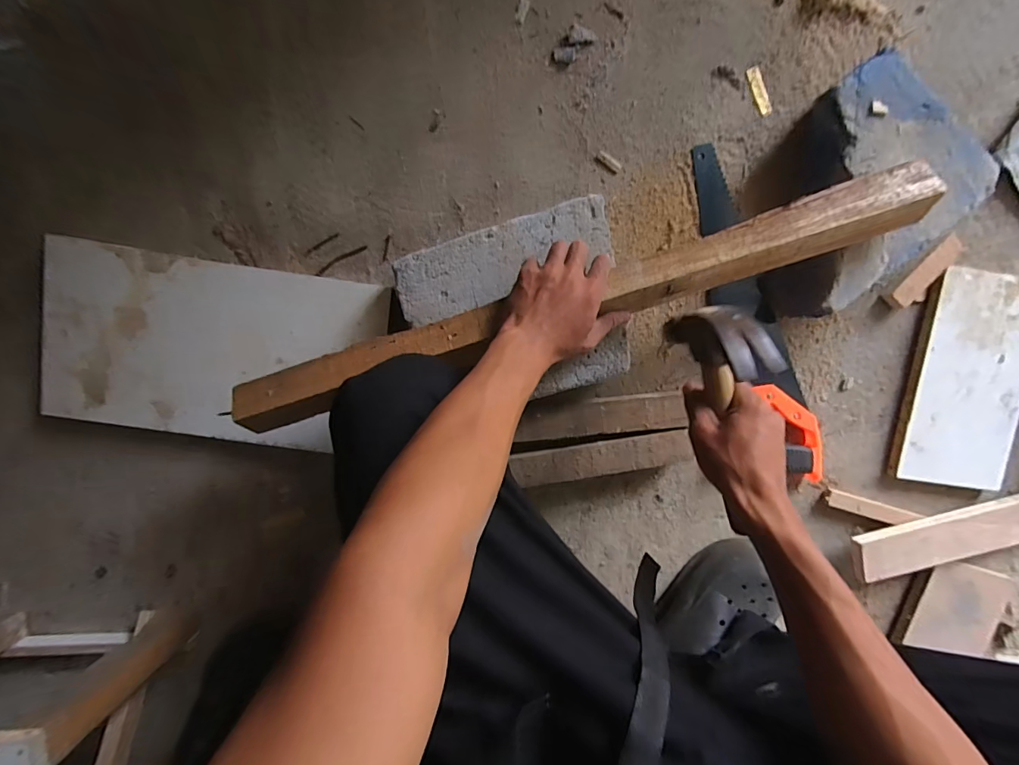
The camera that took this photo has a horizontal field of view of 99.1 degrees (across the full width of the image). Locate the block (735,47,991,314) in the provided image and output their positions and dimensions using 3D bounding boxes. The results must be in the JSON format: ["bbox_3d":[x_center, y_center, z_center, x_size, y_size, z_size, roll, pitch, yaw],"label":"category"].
[{"bbox_3d":[0.387,-0.220,0.504,0.232,0.078,0.203,-37,94,4],"label":"block"}]

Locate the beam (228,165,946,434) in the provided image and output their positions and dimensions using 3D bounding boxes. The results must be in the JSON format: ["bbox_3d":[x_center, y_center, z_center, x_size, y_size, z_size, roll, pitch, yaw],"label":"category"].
[{"bbox_3d":[0.066,-0.079,0.431,0.715,0.044,0.064,-17,95,1],"label":"beam"}]

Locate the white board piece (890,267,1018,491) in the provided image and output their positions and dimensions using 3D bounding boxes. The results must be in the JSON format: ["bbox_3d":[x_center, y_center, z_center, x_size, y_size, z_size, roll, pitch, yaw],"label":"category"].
[{"bbox_3d":[0.586,-0.001,0.558,0.137,0.022,0.269,8,96,-1],"label":"white board piece"}]

